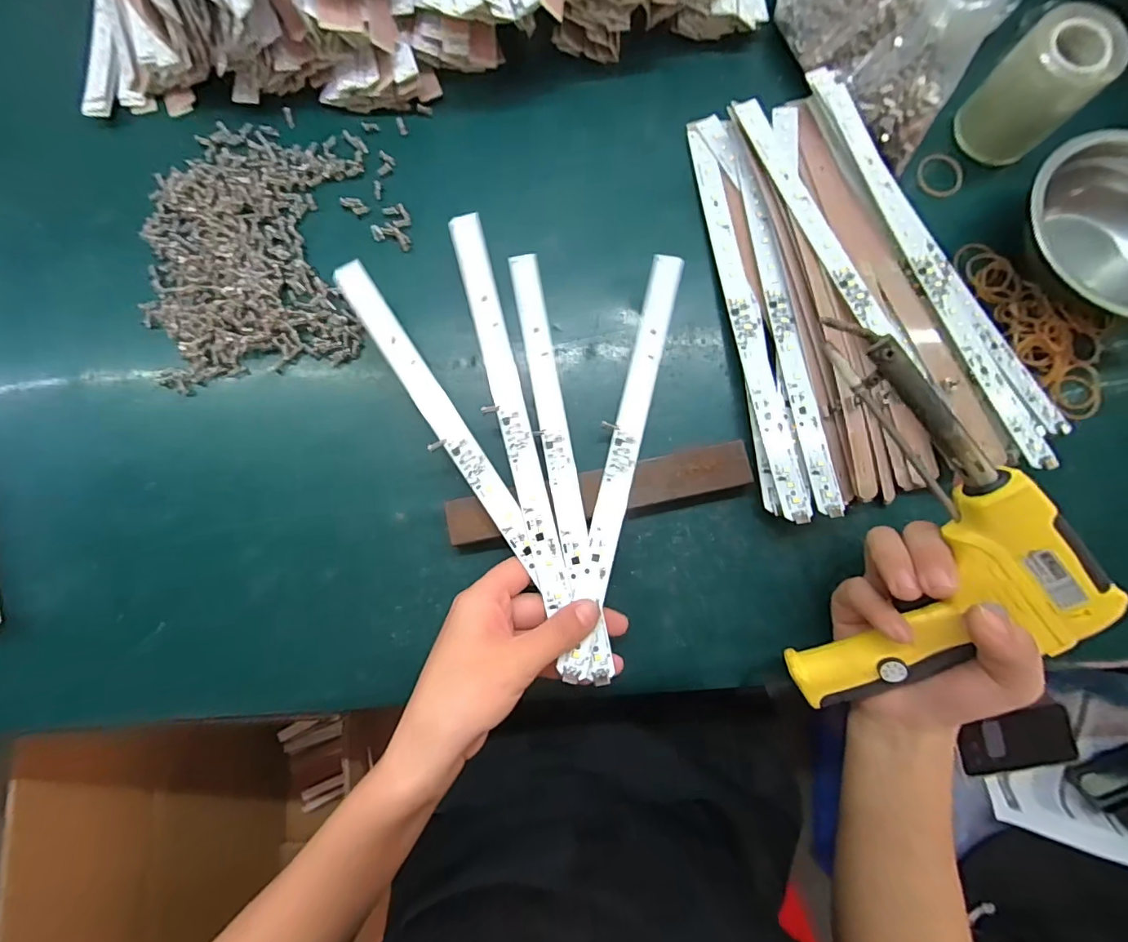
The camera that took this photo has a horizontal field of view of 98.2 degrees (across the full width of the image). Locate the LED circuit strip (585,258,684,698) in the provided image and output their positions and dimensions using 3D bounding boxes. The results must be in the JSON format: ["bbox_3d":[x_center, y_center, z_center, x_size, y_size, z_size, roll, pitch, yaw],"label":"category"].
[{"bbox_3d":[0.042,-0.017,0.312,0.025,0.007,0.281,10,74,8],"label":"LED circuit strip"}]

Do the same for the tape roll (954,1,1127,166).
[{"bbox_3d":[0.313,-0.253,0.326,0.056,0.066,0.056,0,82,1],"label":"tape roll"}]

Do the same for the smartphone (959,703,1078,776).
[{"bbox_3d":[0.566,0.338,0.609,0.146,0.014,0.068,-12,84,0],"label":"smartphone"}]

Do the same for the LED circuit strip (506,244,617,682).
[{"bbox_3d":[-0.005,-0.017,0.314,0.019,0.007,0.283,-10,74,0],"label":"LED circuit strip"}]

